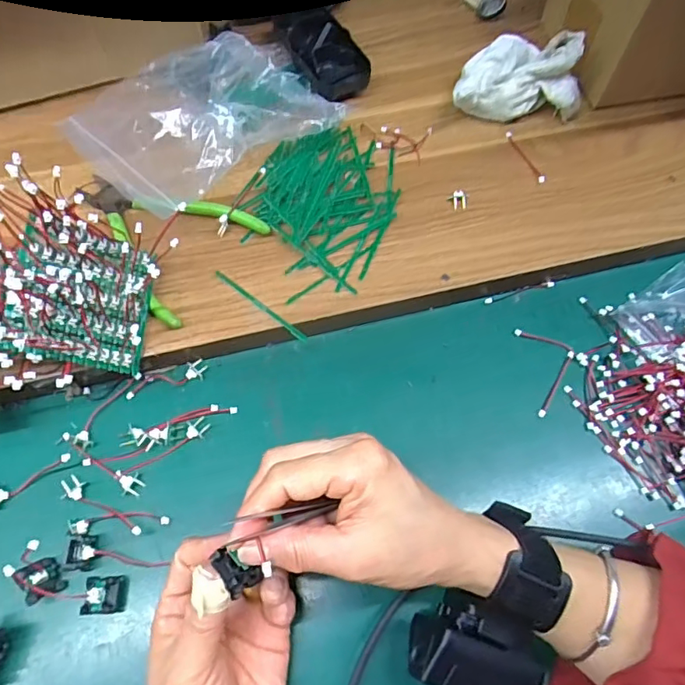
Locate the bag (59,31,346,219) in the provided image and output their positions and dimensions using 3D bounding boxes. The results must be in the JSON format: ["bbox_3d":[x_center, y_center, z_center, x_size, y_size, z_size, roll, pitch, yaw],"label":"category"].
[{"bbox_3d":[-0.111,-0.185,0.426,0.197,0.051,0.150,-28,70,-14],"label":"bag"}]

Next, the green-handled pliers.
[{"bbox_3d":[-0.139,-0.086,0.396,0.135,0.008,0.104,36,72,10],"label":"green-handled pliers"}]

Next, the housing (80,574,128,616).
[{"bbox_3d":[-0.144,0.152,0.322,0.024,0.010,0.020,-2,70,-4],"label":"housing"}]

